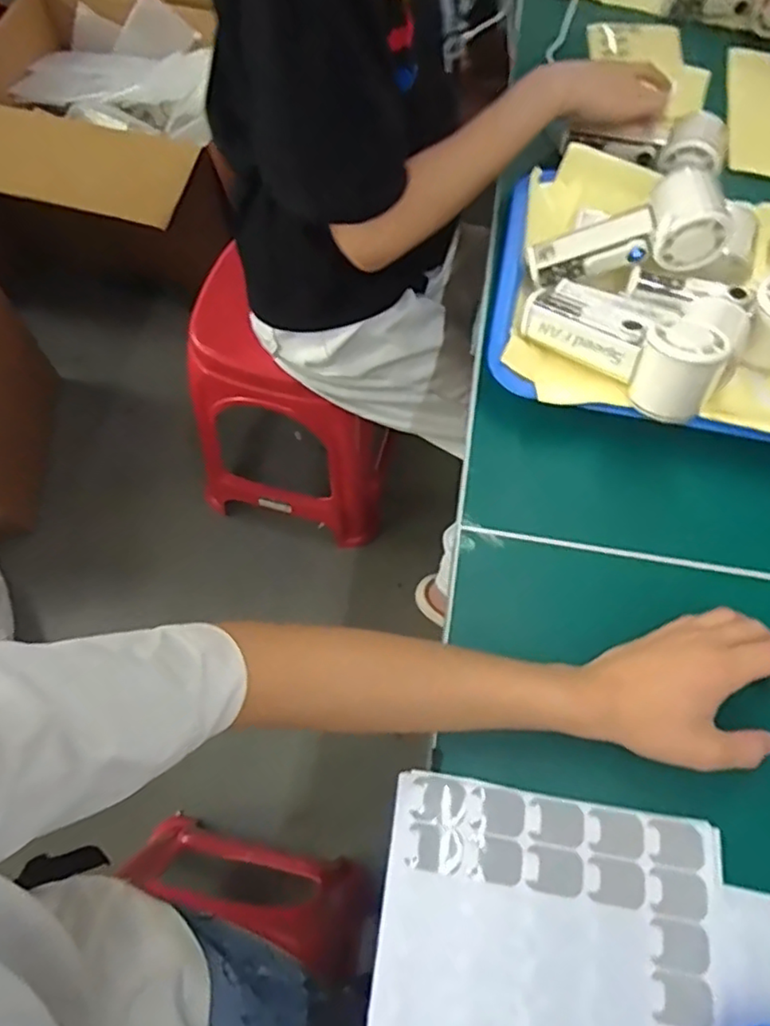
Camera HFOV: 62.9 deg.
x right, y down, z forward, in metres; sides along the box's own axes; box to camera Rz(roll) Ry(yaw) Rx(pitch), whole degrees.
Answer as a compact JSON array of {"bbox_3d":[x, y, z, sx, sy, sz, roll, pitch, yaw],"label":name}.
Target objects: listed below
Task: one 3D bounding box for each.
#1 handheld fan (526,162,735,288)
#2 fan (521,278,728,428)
[{"bbox_3d":[0.199,-0.231,0.526,0.154,0.063,0.057,-10,63,23],"label":"handheld fan"},{"bbox_3d":[0.188,-0.138,0.494,0.070,0.071,0.158,-40,58,-18],"label":"fan"}]

